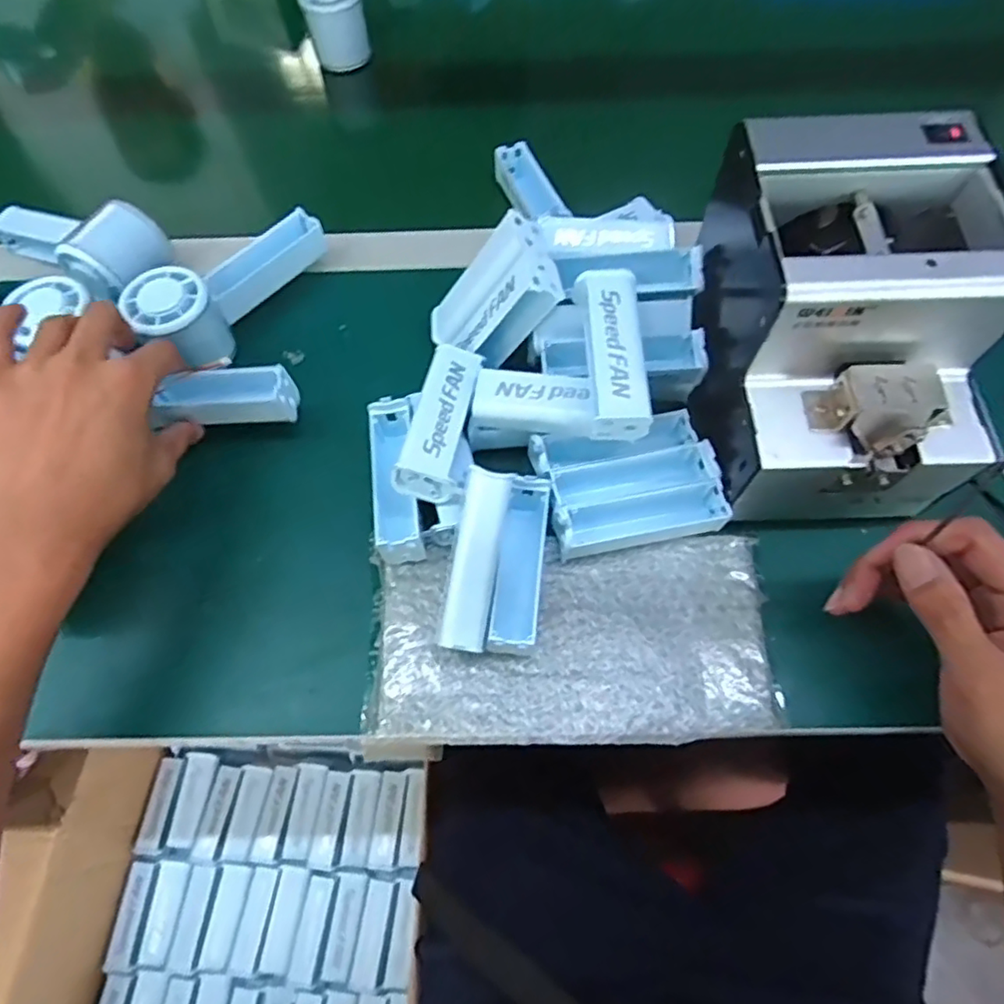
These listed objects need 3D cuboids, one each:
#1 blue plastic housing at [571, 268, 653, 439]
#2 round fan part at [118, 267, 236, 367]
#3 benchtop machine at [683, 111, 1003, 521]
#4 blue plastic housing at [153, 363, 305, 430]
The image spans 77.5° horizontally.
[{"bbox_3d":[0.065,-0.087,0.365,0.033,0.030,0.101,-4,65,0],"label":"blue plastic housing"},{"bbox_3d":[-0.219,-0.125,0.434,0.058,0.051,0.059,-35,69,-14],"label":"round fan part"},{"bbox_3d":[0.189,-0.093,0.360,0.122,0.153,0.170,-3,65,0],"label":"benchtop machine"},{"bbox_3d":[-0.181,-0.067,0.406,0.091,0.029,0.029,0,65,8],"label":"blue plastic housing"}]

